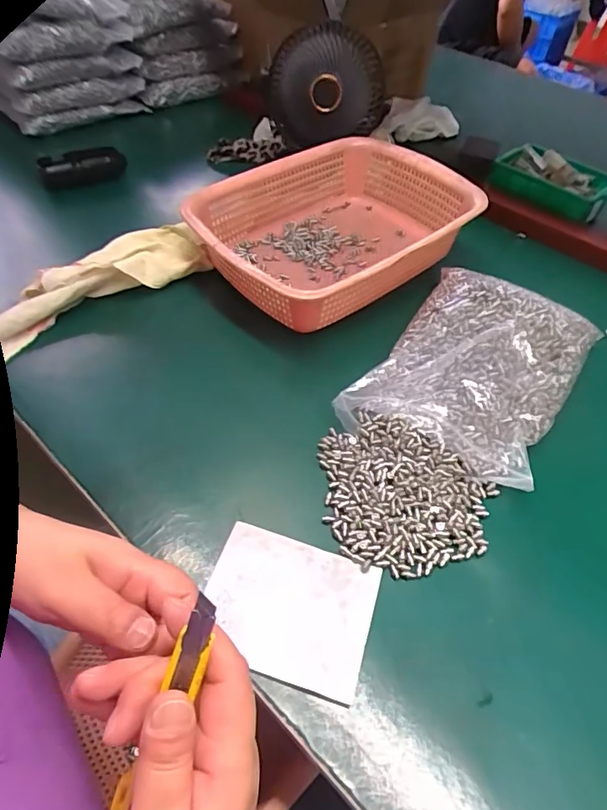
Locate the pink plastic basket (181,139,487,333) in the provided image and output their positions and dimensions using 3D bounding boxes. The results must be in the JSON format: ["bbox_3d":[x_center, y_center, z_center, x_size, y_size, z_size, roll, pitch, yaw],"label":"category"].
[{"bbox_3d":[0.033,-0.196,0.560,0.295,0.077,0.222,-29,59,-26],"label":"pink plastic basket"}]

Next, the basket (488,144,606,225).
[{"bbox_3d":[0.341,-0.306,0.689,0.152,0.056,0.086,38,57,24],"label":"basket"}]

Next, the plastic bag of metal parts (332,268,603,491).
[{"bbox_3d":[0.155,-0.036,0.447,0.161,0.052,0.229,29,54,18],"label":"plastic bag of metal parts"}]

